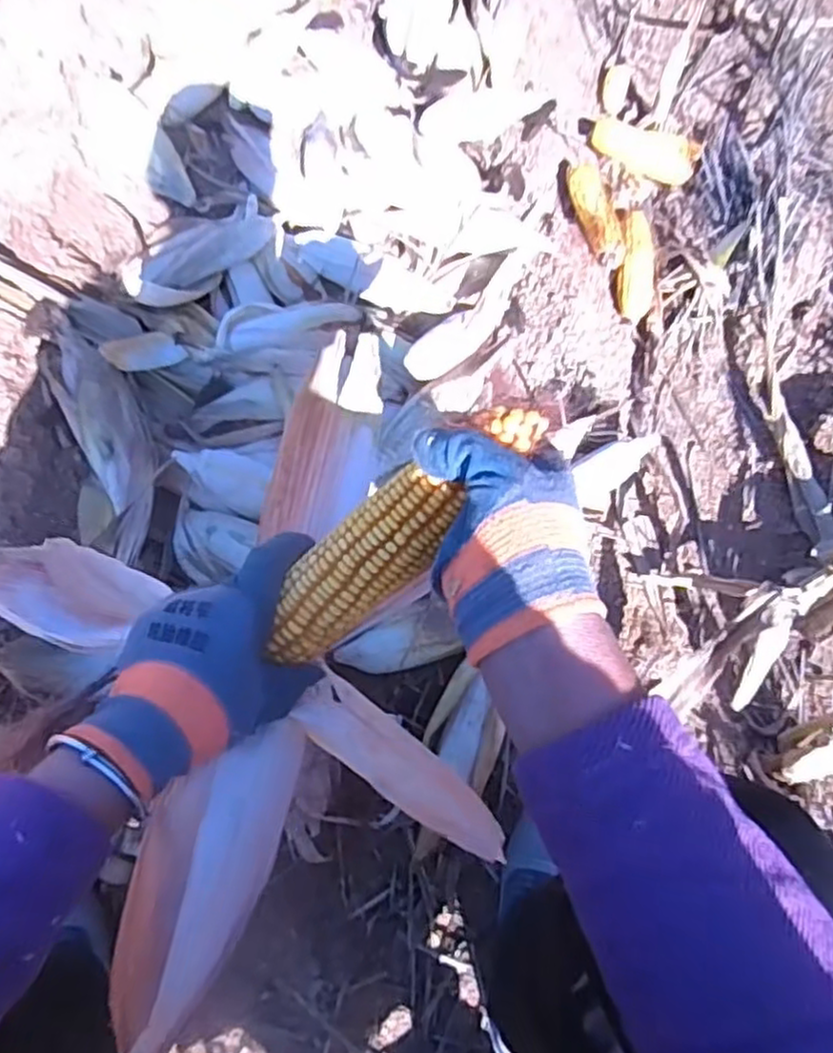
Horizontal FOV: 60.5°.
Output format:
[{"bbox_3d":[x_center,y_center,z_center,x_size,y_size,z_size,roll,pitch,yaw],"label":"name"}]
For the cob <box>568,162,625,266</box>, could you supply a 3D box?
[{"bbox_3d":[0.242,-0.430,0.969,0.047,0.038,0.159,-16,67,-11],"label":"cob"}]

